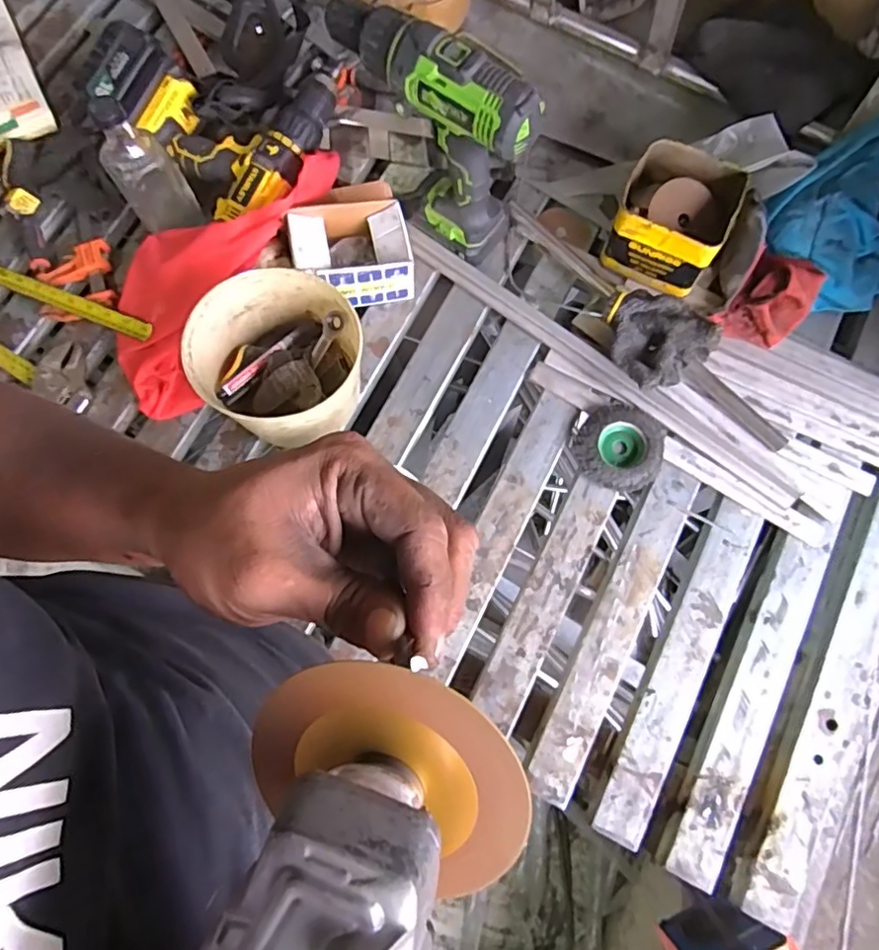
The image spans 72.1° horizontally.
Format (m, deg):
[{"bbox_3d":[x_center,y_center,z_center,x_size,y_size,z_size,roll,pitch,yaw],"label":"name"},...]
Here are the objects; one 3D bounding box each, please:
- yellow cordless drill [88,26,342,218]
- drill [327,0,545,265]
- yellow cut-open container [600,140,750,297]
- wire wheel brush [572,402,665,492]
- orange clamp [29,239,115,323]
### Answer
[{"bbox_3d":[-0.278,-0.399,0.712,0.275,0.072,0.187,15,76,3],"label":"yellow cordless drill"},{"bbox_3d":[-0.002,-0.350,0.627,0.220,0.229,0.070,41,79,9],"label":"drill"},{"bbox_3d":[0.265,-0.292,0.691,0.121,0.088,0.131,24,77,6],"label":"yellow cut-open container"},{"bbox_3d":[0.199,-0.033,0.668,0.092,0.023,0.096,0,75,0],"label":"wire wheel brush"},{"bbox_3d":[-0.428,-0.222,0.713,0.088,0.029,0.089,-16,76,-5],"label":"orange clamp"}]

